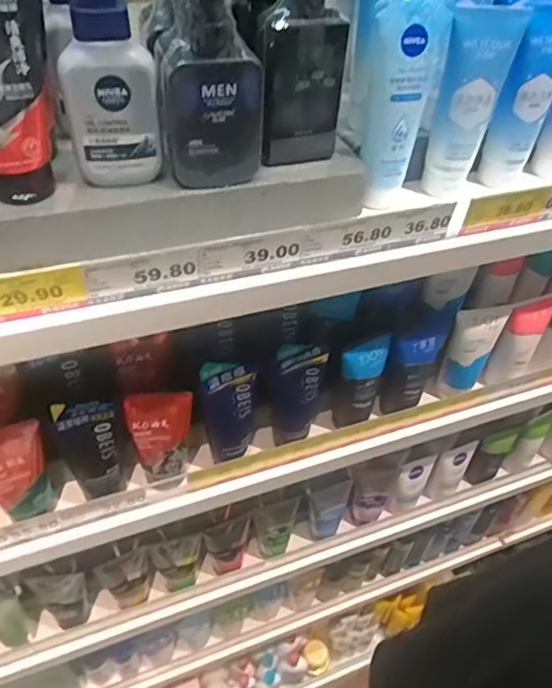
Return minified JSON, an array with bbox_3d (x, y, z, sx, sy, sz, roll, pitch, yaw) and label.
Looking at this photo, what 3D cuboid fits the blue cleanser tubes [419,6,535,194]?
[{"bbox_3d":[0.166,-0.206,0.495,0.053,0.159,0.036,16,45,9],"label":"blue cleanser tubes"}]

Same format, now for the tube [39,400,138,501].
[{"bbox_3d":[-0.186,0.109,0.574,0.073,0.149,0.039,-9,47,-15],"label":"tube"}]

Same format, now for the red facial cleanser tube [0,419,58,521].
[{"bbox_3d":[-0.258,0.129,0.545,0.070,0.110,0.032,-16,49,-21],"label":"red facial cleanser tube"}]

